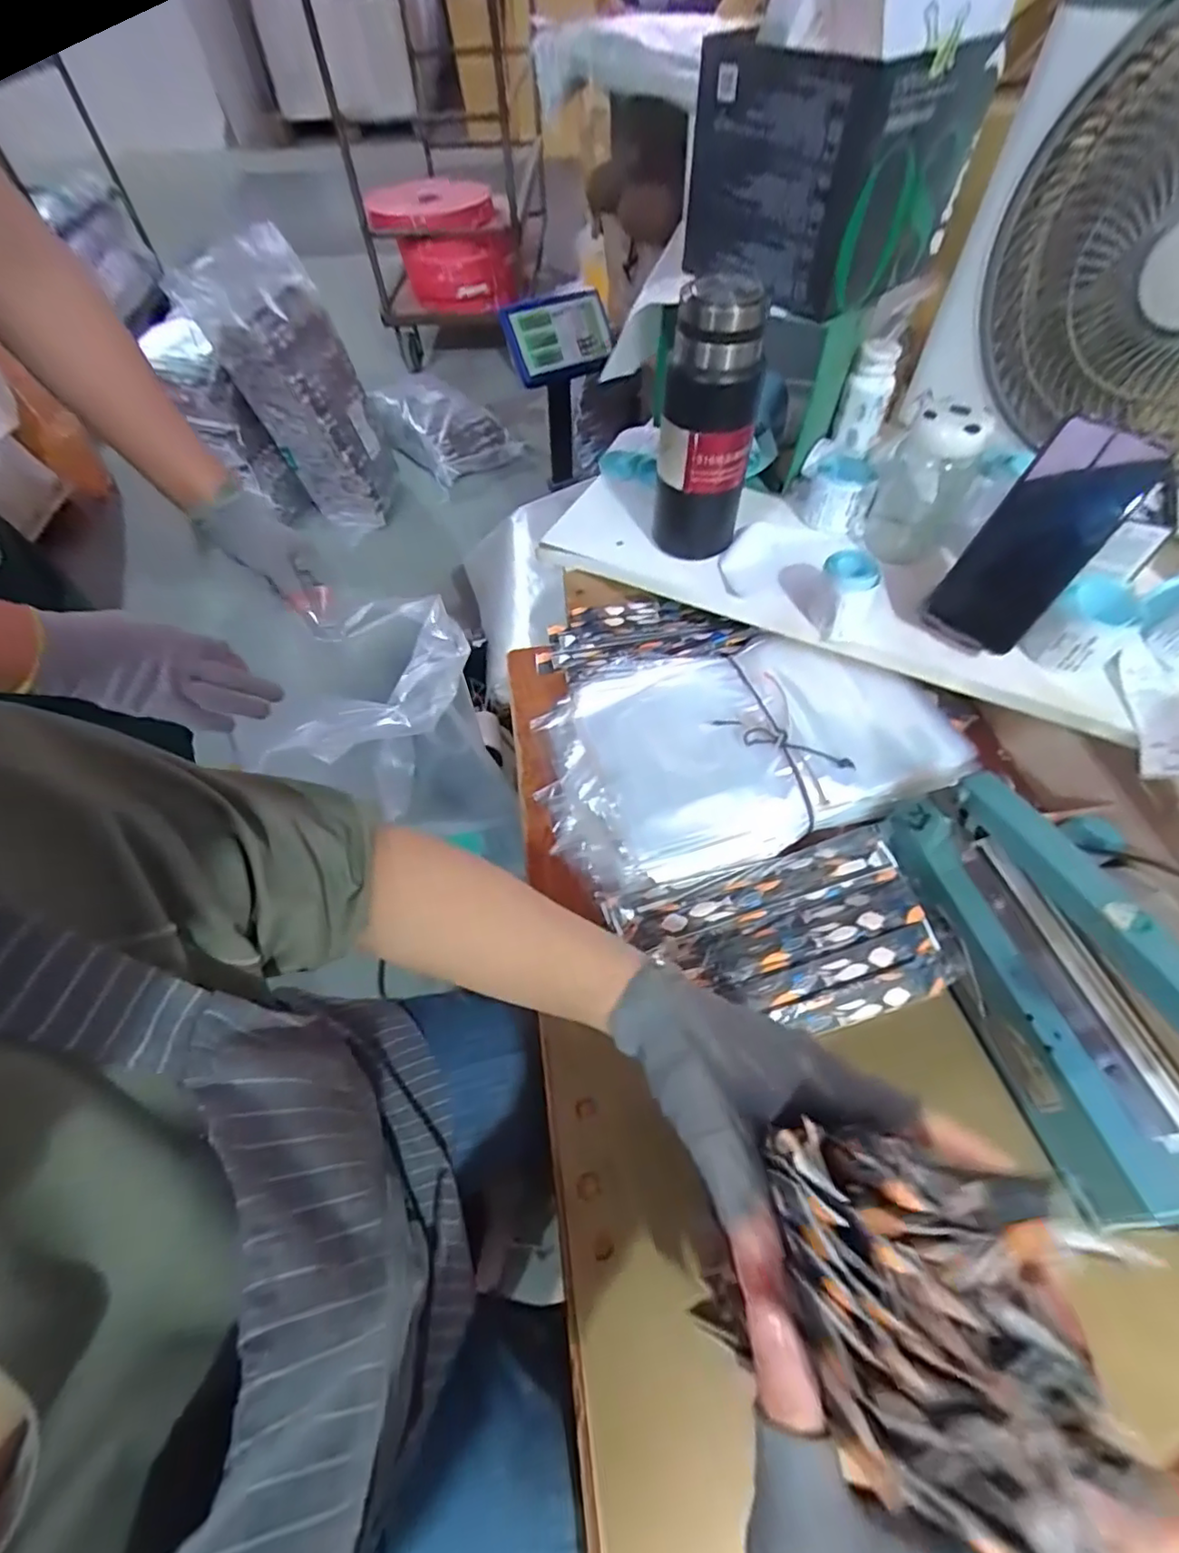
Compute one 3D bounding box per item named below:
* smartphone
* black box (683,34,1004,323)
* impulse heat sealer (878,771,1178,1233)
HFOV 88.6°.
[{"bbox_3d":[0.345,-0.178,0.469,0.075,0.162,0.006,42,50,18],"label":"smartphone"},{"bbox_3d":[0.202,-0.535,0.534,0.162,0.142,0.178,-34,62,-19],"label":"black box"},{"bbox_3d":[0.325,0.121,0.407,0.072,0.171,0.300,-12,58,-7],"label":"impulse heat sealer"}]

